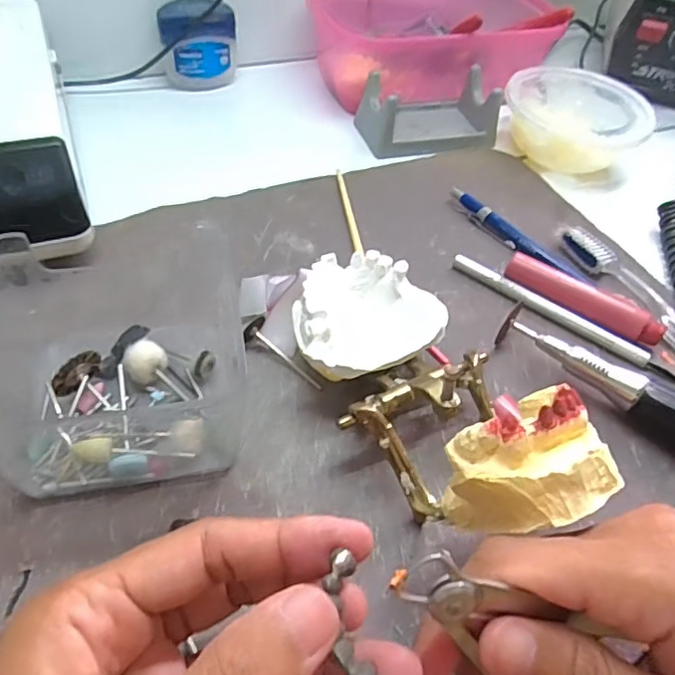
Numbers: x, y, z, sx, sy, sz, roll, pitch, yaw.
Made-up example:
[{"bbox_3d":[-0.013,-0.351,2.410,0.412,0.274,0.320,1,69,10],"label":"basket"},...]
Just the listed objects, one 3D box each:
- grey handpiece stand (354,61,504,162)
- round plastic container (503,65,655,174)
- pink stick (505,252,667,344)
[{"bbox_3d":[0.068,-0.170,0.425,0.097,0.035,0.061,-15,53,-18],"label":"grey handpiece stand"},{"bbox_3d":[0.175,-0.163,0.436,0.100,0.043,0.100,3,50,-4],"label":"round plastic container"},{"bbox_3d":[0.134,-0.021,0.315,0.086,0.017,0.013,31,53,19],"label":"pink stick"}]

